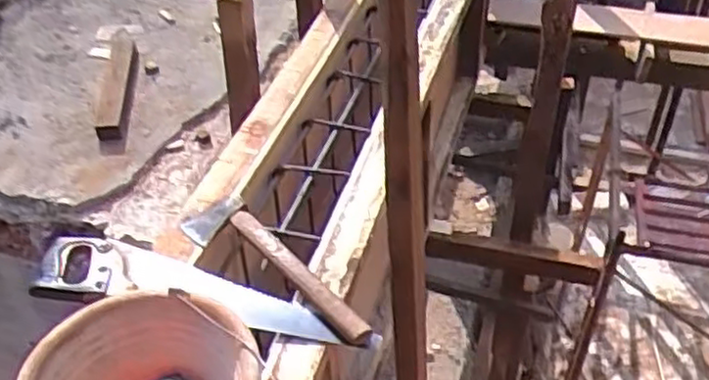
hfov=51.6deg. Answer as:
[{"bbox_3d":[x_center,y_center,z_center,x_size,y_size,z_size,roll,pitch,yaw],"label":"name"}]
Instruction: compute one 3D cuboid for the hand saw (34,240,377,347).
[{"bbox_3d":[-0.203,0.135,1.010,0.487,0.036,0.105,7,43,9],"label":"hand saw"}]

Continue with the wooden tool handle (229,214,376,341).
[{"bbox_3d":[-0.080,0.116,1.028,0.034,0.026,0.292,-31,50,-28],"label":"wooden tool handle"}]

